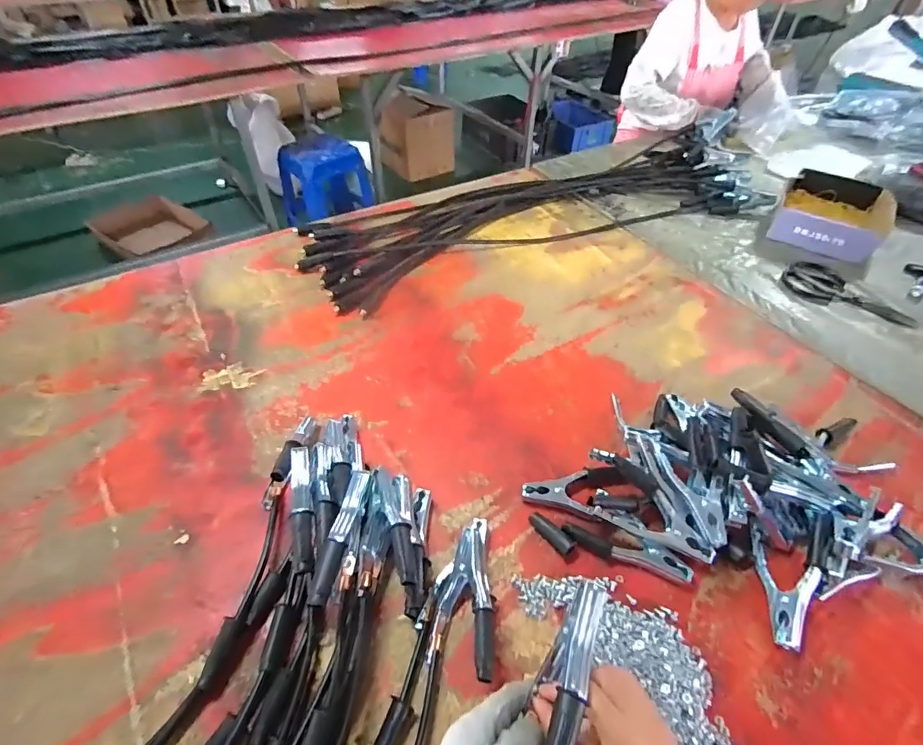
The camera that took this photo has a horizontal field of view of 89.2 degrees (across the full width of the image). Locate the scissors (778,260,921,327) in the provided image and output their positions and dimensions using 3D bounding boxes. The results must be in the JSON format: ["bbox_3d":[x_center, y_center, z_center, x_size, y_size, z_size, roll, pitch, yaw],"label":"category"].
[{"bbox_3d":[0.754,-0.156,0.911,0.228,0.032,0.070,33,53,30],"label":"scissors"}]

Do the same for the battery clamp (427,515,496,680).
[{"bbox_3d":[0.014,0.231,0.502,0.066,0.059,0.166,10,47,10],"label":"battery clamp"}]

